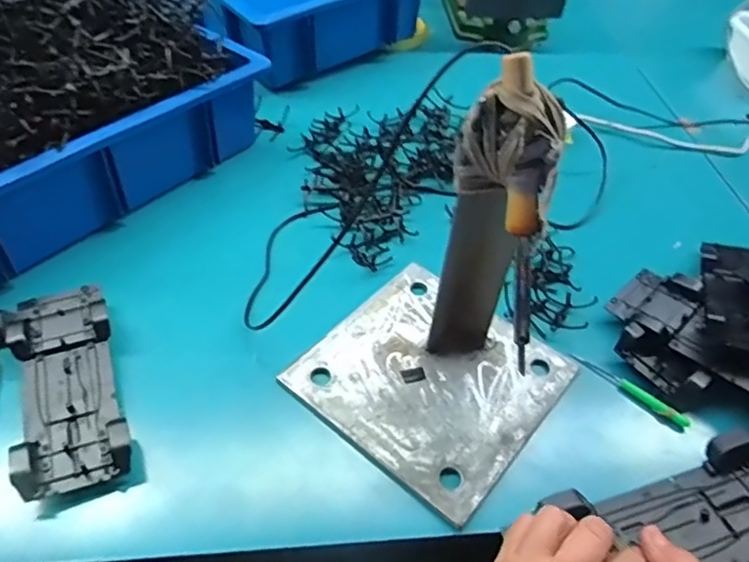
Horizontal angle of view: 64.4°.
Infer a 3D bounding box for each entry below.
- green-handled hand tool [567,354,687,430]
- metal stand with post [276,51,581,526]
[{"bbox_3d":[0.229,0.097,0.536,0.108,0.011,0.010,37,54,25],"label":"green-handled hand tool"},{"bbox_3d":[0.063,-0.002,0.438,0.194,0.254,0.194,35,53,23],"label":"metal stand with post"}]

